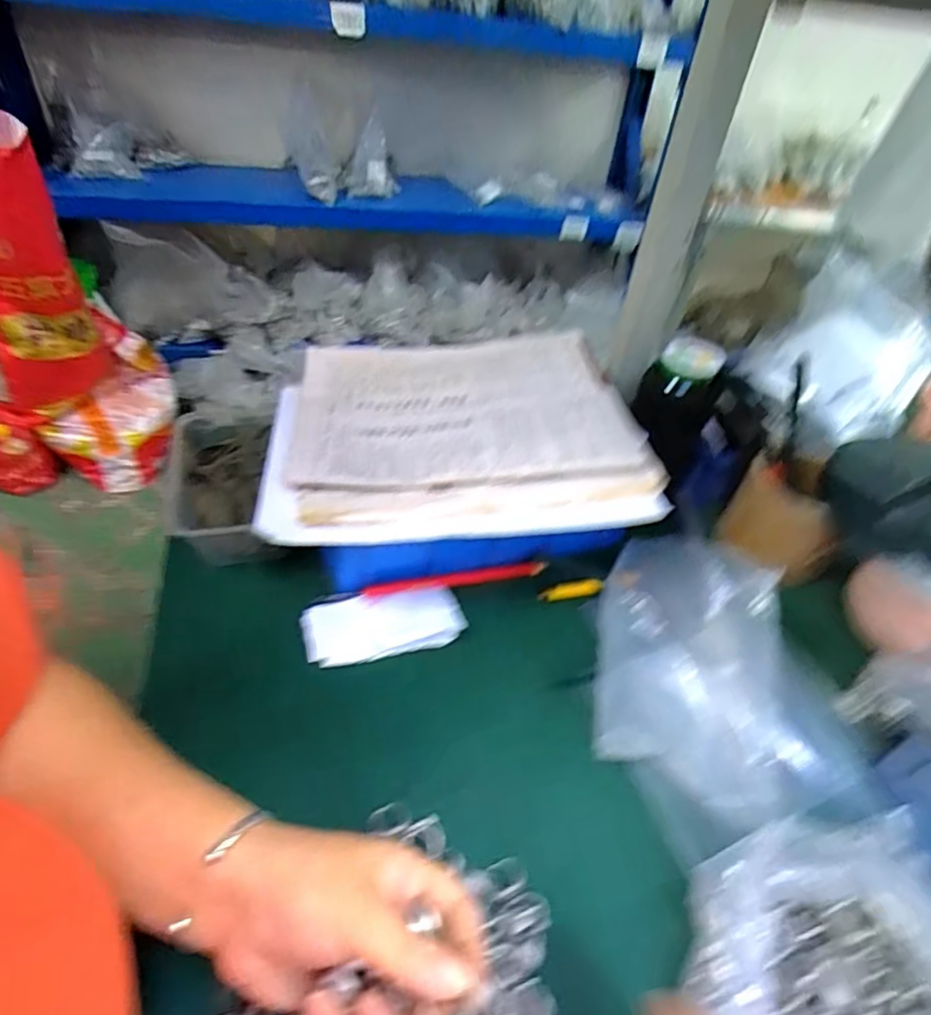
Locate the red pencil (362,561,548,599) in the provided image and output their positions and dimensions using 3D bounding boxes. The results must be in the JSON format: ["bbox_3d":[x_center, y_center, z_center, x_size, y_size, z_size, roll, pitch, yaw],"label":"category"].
[{"bbox_3d":[-0.007,0.063,0.501,0.159,0.014,0.011,-8,44,-15],"label":"red pencil"}]

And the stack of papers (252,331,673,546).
[{"bbox_3d":[-0.010,-0.073,0.485,0.293,0.045,0.230,-1,42,-8],"label":"stack of papers"}]

